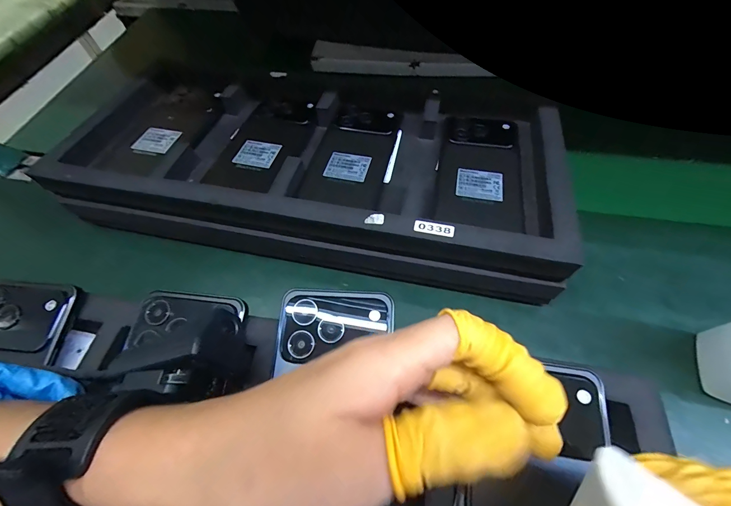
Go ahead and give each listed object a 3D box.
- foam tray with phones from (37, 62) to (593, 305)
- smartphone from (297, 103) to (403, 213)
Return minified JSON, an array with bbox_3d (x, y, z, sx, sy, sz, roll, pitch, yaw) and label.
[{"bbox_3d":[-0.058,-0.096,0.342,0.478,0.078,0.254,8,60,6],"label":"foam tray with phones"},{"bbox_3d":[-0.012,-0.107,0.326,0.074,0.007,0.150,11,61,8],"label":"smartphone"}]

